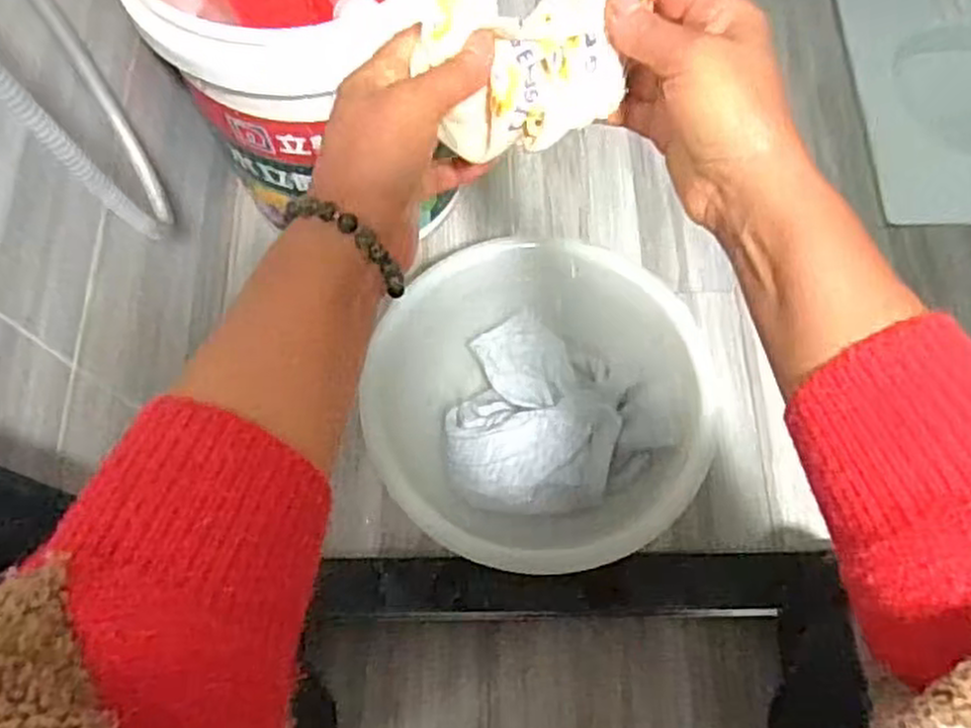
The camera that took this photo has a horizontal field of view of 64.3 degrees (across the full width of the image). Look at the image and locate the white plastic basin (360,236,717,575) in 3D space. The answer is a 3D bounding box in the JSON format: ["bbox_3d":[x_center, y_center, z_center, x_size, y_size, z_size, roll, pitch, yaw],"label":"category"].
[{"bbox_3d":[0.056,0.035,0.798,0.326,0.100,0.329,-1,68,1],"label":"white plastic basin"}]

